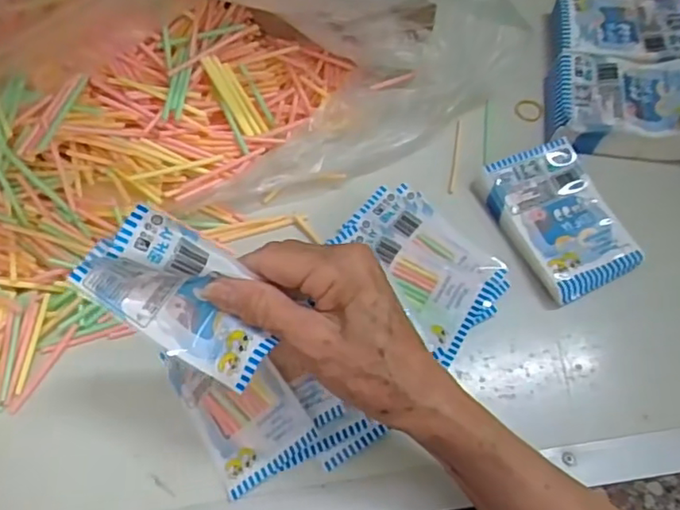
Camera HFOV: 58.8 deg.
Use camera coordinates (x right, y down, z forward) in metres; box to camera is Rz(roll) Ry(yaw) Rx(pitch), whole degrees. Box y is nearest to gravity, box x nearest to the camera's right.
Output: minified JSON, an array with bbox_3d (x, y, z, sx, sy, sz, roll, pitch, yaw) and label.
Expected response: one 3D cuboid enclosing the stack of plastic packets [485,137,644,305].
[{"bbox_3d":[0.151,-0.027,0.417,0.072,0.017,0.107,-22,68,-10],"label":"stack of plastic packets"}]

